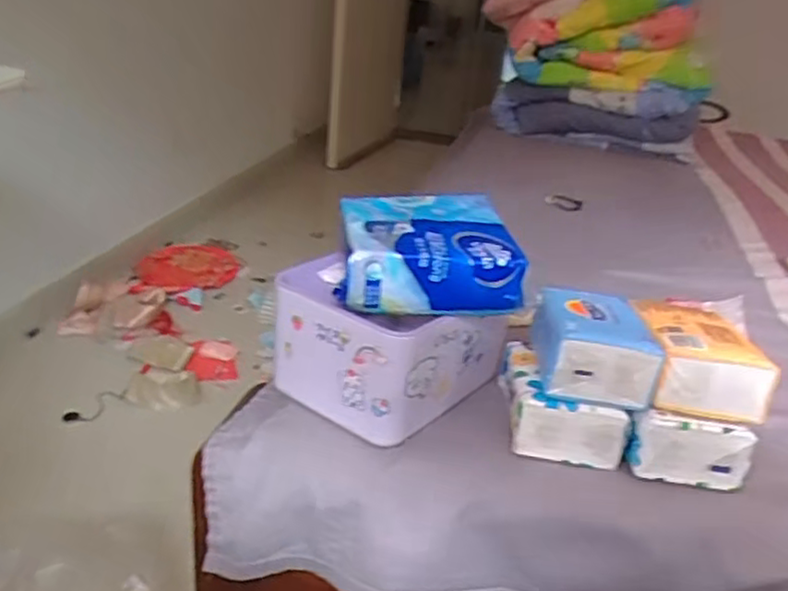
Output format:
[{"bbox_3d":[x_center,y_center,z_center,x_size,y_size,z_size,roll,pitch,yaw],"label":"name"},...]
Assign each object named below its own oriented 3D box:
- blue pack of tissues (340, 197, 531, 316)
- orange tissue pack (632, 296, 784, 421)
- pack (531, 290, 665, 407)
[{"bbox_3d":[0.029,-0.041,0.645,0.160,0.064,0.141,2,27,-9],"label":"blue pack of tissues"},{"bbox_3d":[0.271,0.049,0.618,0.091,0.062,0.114,7,26,2],"label":"orange tissue pack"},{"bbox_3d":[0.175,0.040,0.624,0.095,0.059,0.116,6,26,0],"label":"pack"}]

